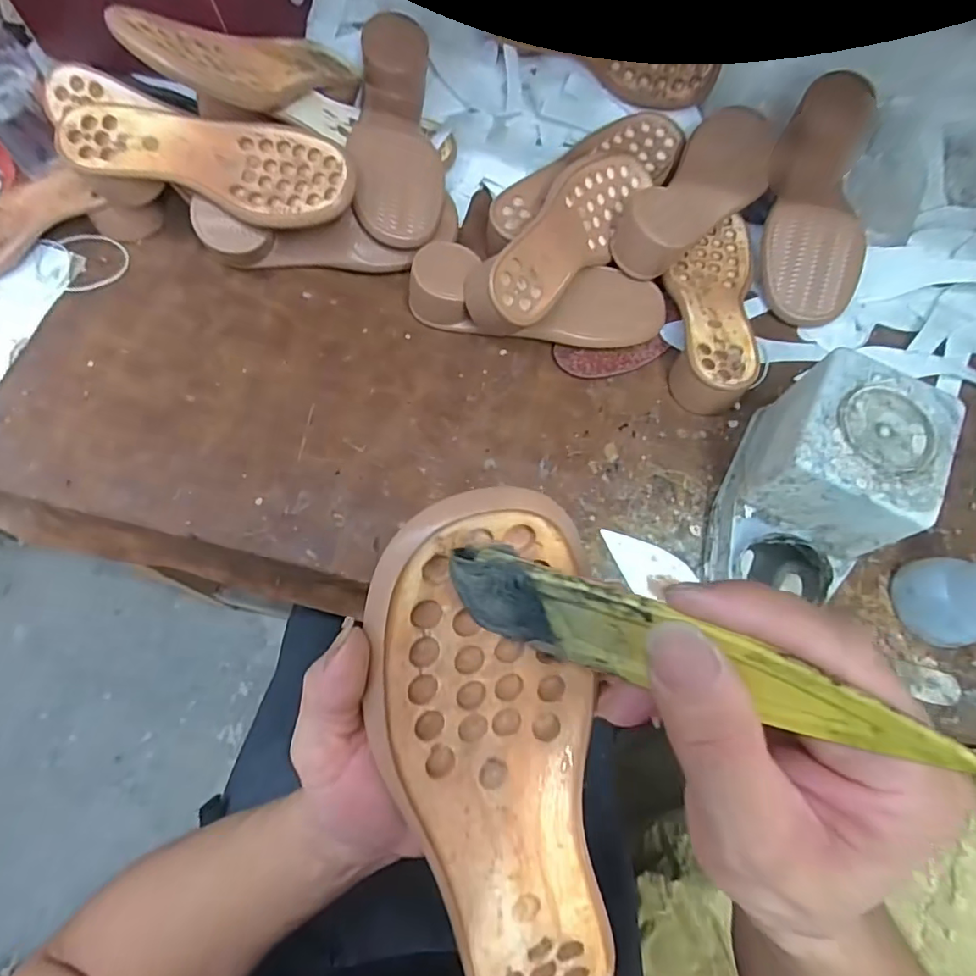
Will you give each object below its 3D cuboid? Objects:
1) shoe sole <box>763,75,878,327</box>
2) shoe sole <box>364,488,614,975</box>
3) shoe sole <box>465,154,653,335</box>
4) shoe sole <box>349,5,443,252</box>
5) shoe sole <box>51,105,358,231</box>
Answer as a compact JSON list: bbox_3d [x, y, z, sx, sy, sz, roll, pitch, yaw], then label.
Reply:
[{"bbox_3d":[0.330,-0.287,0.546,0.088,0.041,0.238,6,91,12],"label":"shoe sole"},{"bbox_3d":[0.008,0.117,0.211,0.080,0.022,0.233,-11,102,-4],"label":"shoe sole"},{"bbox_3d":[0.067,-0.237,0.513,0.242,0.073,0.081,-52,121,-27],"label":"shoe sole"},{"bbox_3d":[-0.093,-0.346,0.528,0.087,0.057,0.224,-6,71,-5],"label":"shoe sole"},{"bbox_3d":[-0.238,-0.290,0.474,0.240,0.043,0.090,11,69,1],"label":"shoe sole"}]

